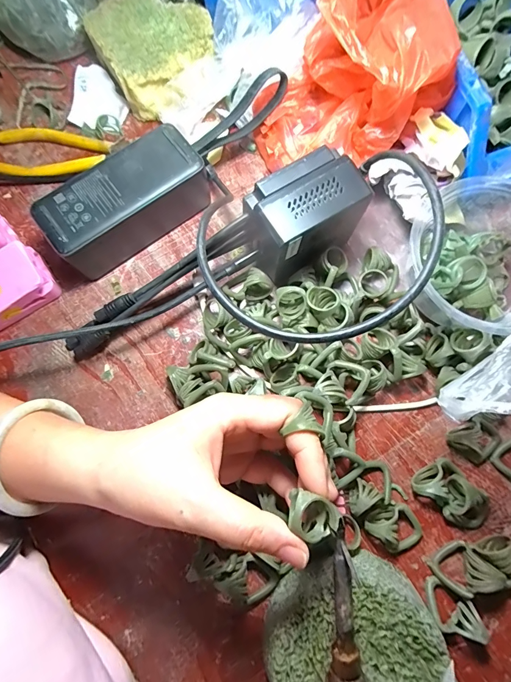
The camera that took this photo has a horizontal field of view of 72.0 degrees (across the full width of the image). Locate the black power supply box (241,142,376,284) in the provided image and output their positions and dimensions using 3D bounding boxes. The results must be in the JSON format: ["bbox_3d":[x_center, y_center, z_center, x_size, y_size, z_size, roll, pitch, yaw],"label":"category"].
[{"bbox_3d":[0.036,-0.090,0.256,0.079,0.048,0.056,-32,79,-6],"label":"black power supply box"}]

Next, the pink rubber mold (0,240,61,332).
[{"bbox_3d":[-0.205,-0.041,0.285,0.072,0.029,0.047,-34,79,-7],"label":"pink rubber mold"}]

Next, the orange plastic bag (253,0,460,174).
[{"bbox_3d":[0.074,-0.201,0.262,0.125,0.110,0.112,-35,79,-7],"label":"orange plastic bag"}]

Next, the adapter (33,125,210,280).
[{"bbox_3d":[-0.101,-0.109,0.288,0.129,0.052,0.058,-39,79,-7],"label":"adapter"}]

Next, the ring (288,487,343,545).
[{"bbox_3d":[0.029,0.088,0.178,0.021,0.017,0.029,-43,80,-8],"label":"ring"}]

